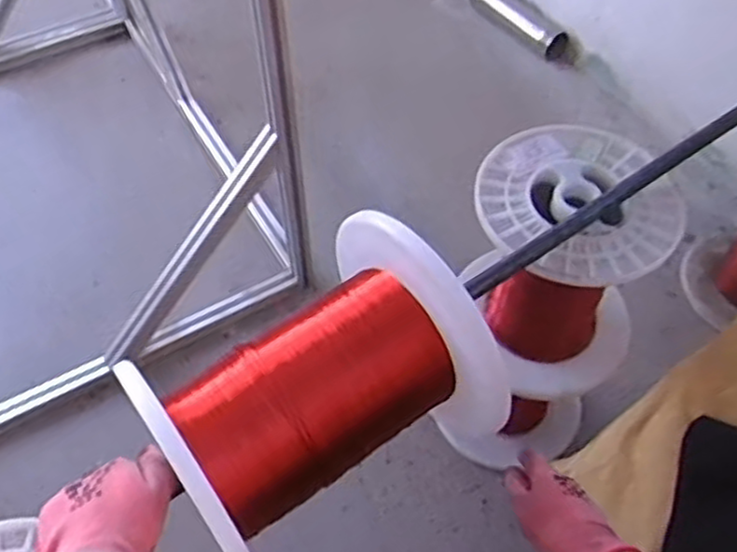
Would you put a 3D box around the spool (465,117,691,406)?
[{"bbox_3d":[0.209,-0.017,0.795,0.207,0.218,0.195,0,54,0],"label":"spool"}]

